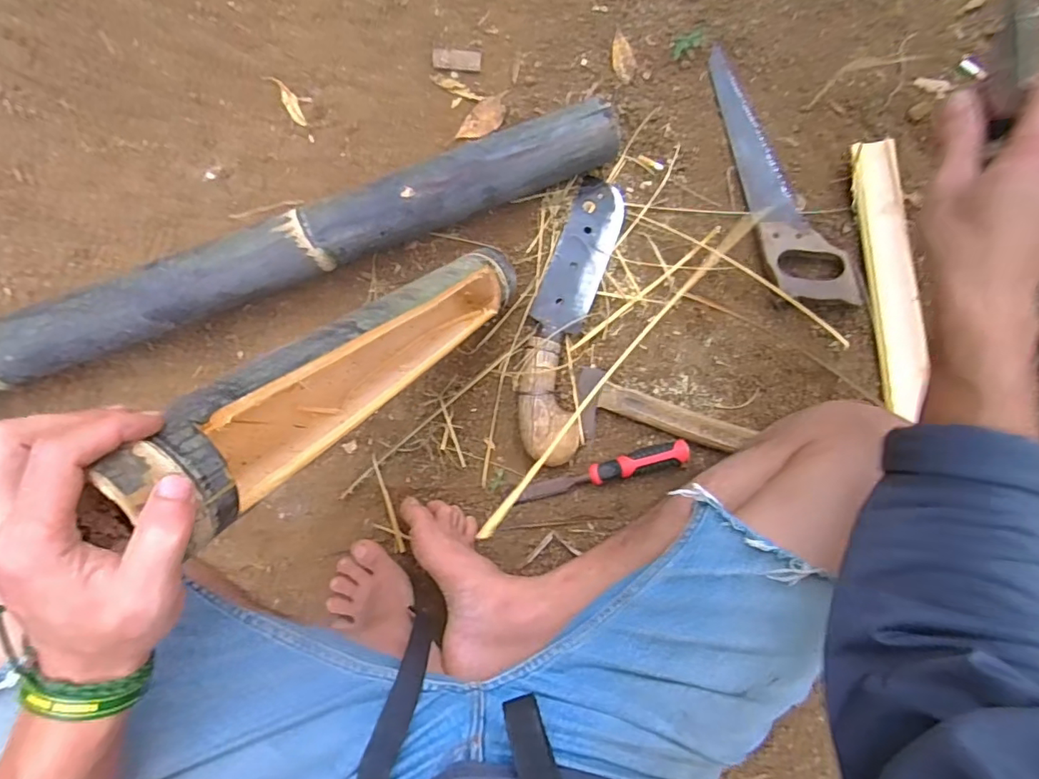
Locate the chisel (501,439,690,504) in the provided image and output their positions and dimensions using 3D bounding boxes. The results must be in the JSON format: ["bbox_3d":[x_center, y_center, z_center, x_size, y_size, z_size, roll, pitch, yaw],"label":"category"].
[{"bbox_3d":[0.096,0.108,0.664,0.231,0.027,0.030,-16,87,6],"label":"chisel"}]

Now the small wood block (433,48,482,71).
[{"bbox_3d":[-0.085,-0.456,0.730,0.066,0.004,0.029,-1,86,-5],"label":"small wood block"}]

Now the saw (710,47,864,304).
[{"bbox_3d":[0.318,-0.277,0.703,0.092,0.016,0.388,-24,75,5],"label":"saw"}]

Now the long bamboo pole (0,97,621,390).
[{"bbox_3d":[-0.479,-0.081,0.621,1.291,0.097,0.105,-21,88,-7],"label":"long bamboo pole"}]

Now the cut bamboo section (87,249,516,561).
[{"bbox_3d":[-0.124,-0.031,0.462,0.069,0.473,0.089,41,120,-1],"label":"cut bamboo section"}]

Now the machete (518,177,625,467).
[{"bbox_3d":[0.065,-0.099,0.673,0.084,0.036,0.374,13,84,-4],"label":"machete"}]

